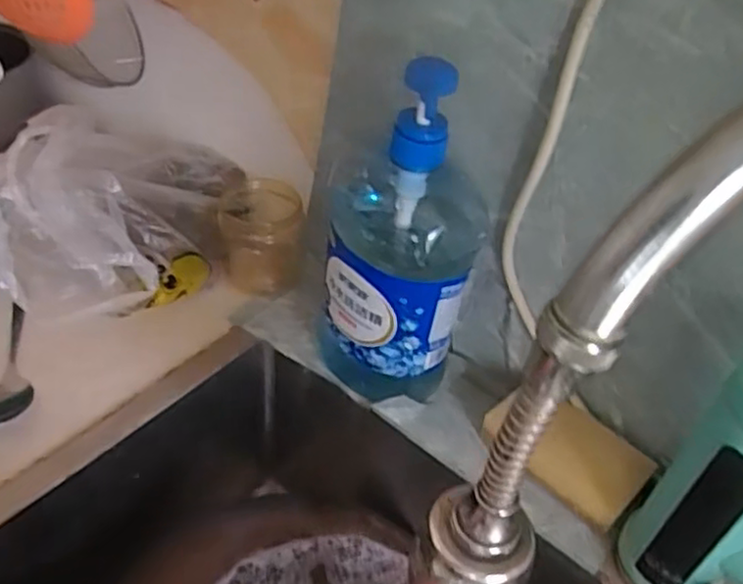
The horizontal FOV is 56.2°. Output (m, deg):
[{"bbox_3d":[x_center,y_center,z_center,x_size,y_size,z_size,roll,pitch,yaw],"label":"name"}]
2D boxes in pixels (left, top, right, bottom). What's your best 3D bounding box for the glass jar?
[{"bbox_3d":[-0.096,-0.047,0.615,0.074,0.081,0.068,-2,43,-10],"label":"glass jar"}]

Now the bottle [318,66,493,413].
[{"bbox_3d":[0.022,-0.040,0.499,0.103,0.256,0.100,8,42,1],"label":"bottle"}]

